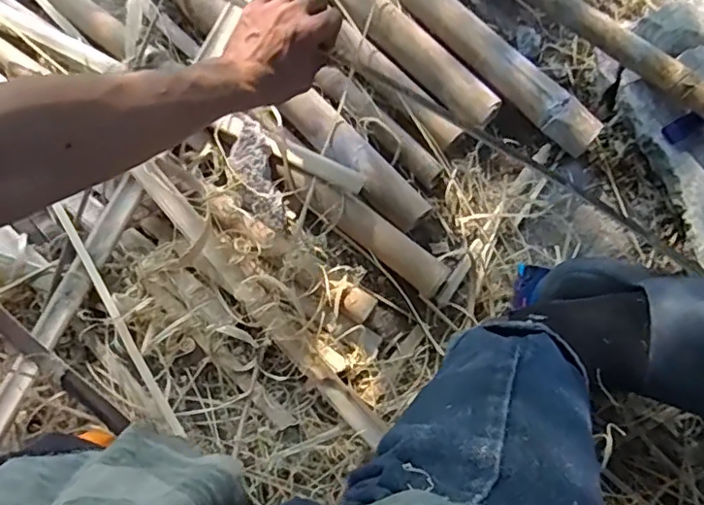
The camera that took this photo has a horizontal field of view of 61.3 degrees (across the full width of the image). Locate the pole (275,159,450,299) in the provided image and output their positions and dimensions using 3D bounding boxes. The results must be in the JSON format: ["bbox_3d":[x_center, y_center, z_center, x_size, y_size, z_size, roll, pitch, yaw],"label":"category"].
[{"bbox_3d":[0.013,-0.029,0.682,0.224,0.039,0.042,36,81,7],"label":"pole"}]

